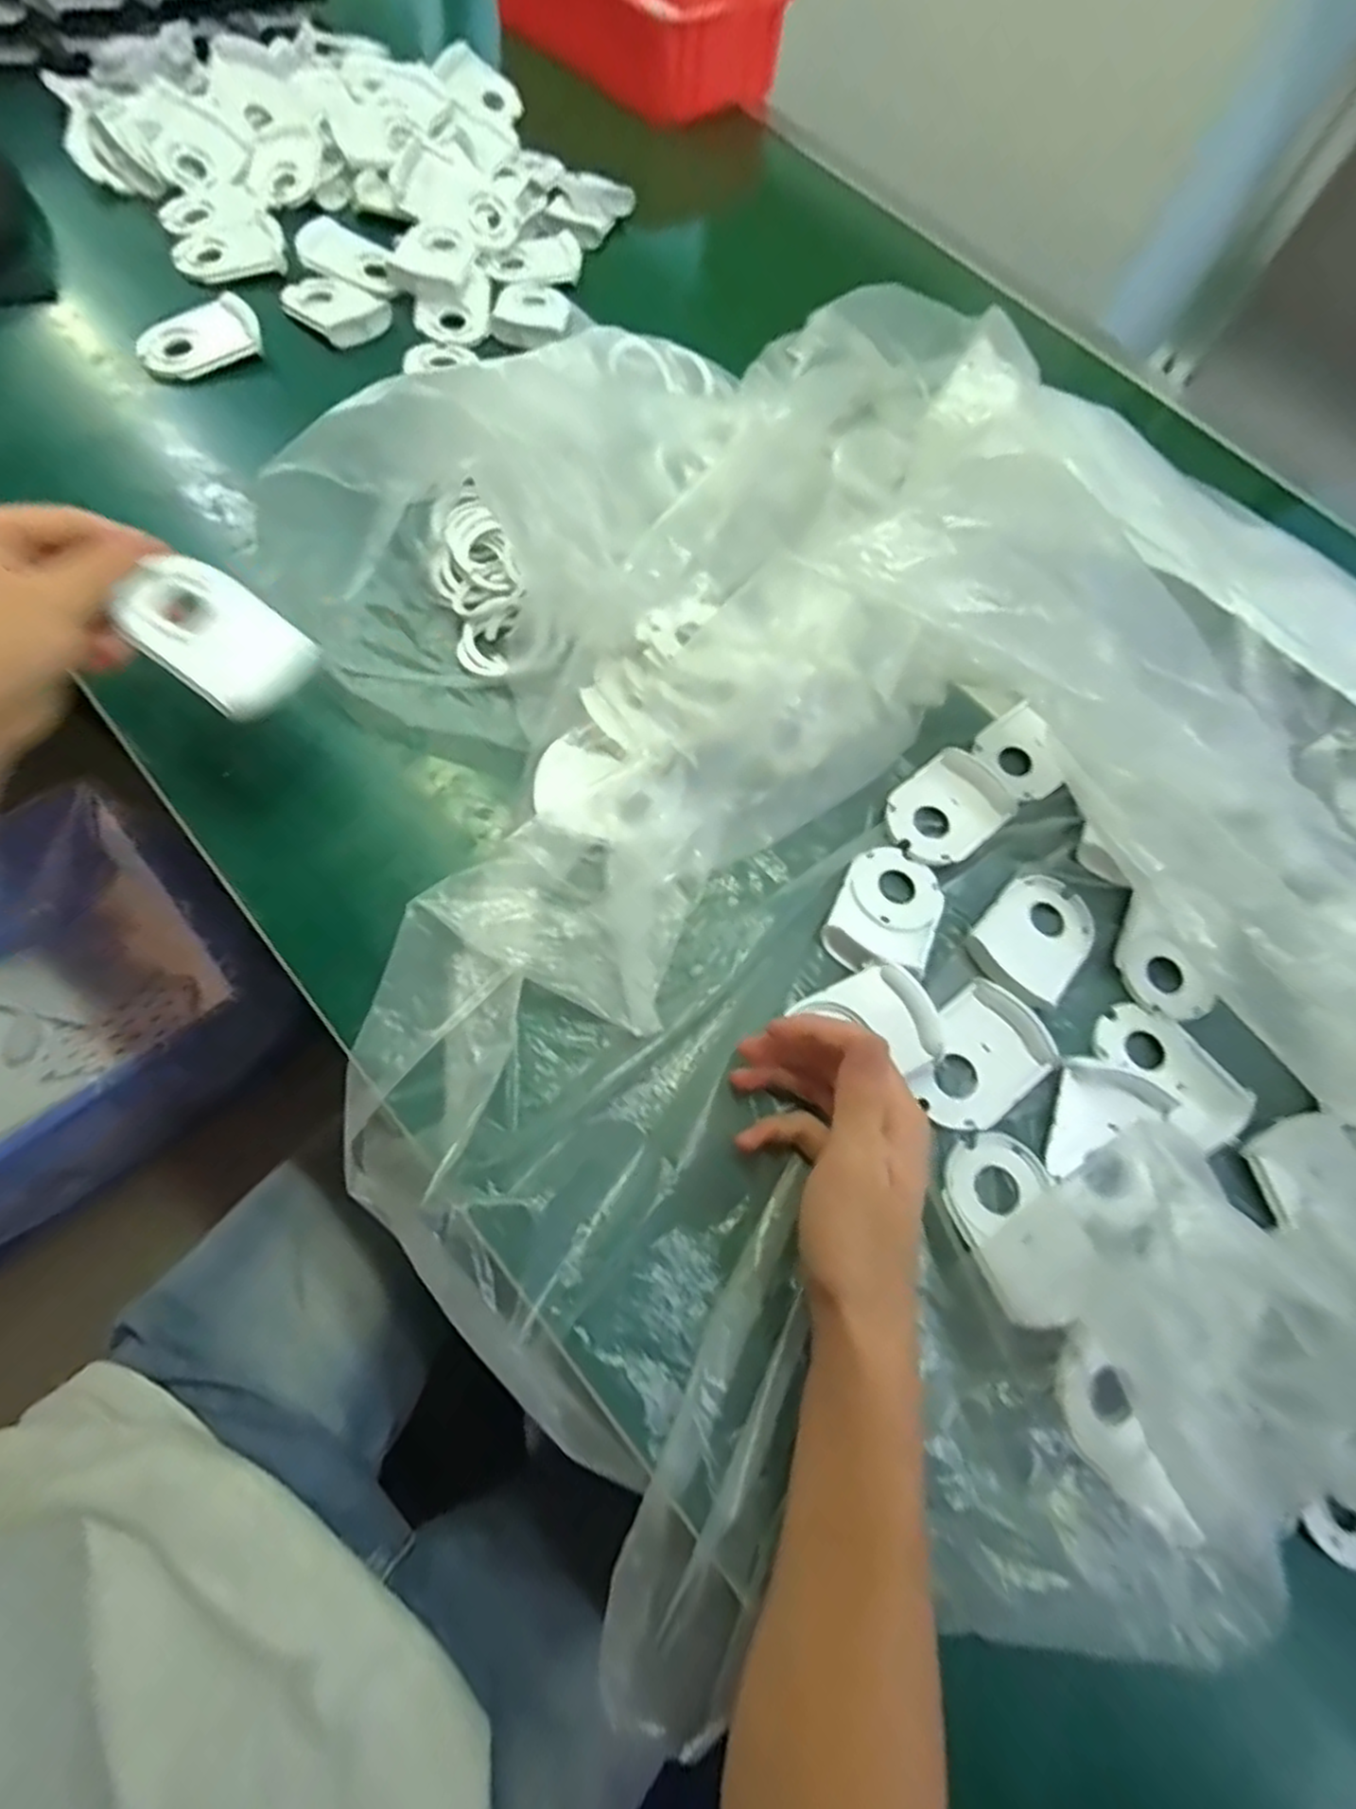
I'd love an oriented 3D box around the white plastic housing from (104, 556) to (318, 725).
[{"bbox_3d":[-0.230,-0.135,0.370,0.087,0.019,0.061,45,56,1],"label":"white plastic housing"}]

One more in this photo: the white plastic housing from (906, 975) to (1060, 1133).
[{"bbox_3d":[0.157,0.082,0.390,0.077,0.010,0.058,-35,76,-21],"label":"white plastic housing"}]

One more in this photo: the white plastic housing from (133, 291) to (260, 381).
[{"bbox_3d":[-0.354,-0.418,0.544,0.086,0.017,0.049,-30,74,-20],"label":"white plastic housing"}]

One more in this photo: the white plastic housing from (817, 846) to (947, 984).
[{"bbox_3d":[0.119,0.002,0.417,0.059,0.015,0.081,27,65,3],"label":"white plastic housing"}]

